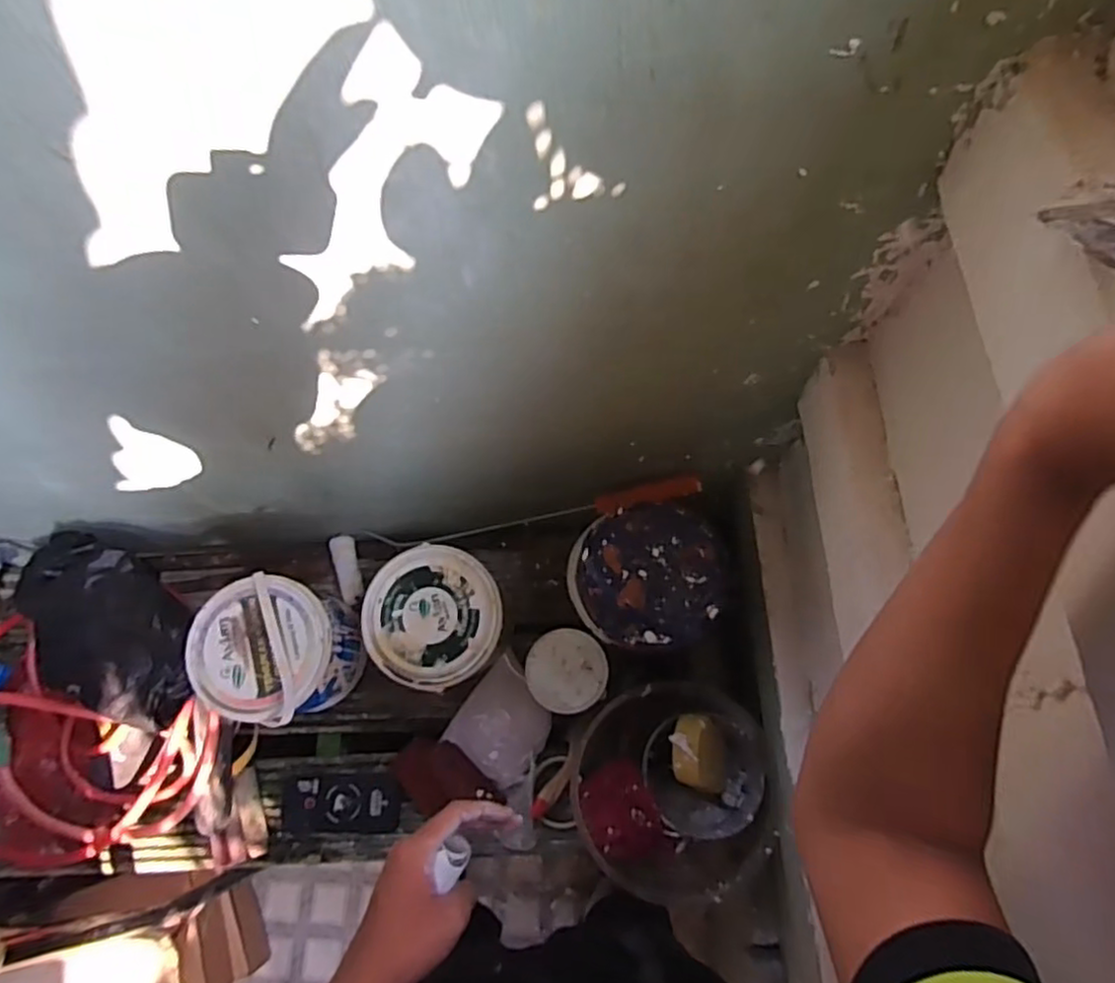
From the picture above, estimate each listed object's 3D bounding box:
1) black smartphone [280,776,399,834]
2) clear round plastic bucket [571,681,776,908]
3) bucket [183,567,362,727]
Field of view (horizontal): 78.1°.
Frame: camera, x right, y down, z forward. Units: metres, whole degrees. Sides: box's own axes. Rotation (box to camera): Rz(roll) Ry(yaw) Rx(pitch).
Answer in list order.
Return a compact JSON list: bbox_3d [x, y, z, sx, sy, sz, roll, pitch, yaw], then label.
[{"bbox_3d":[-0.314,0.453,0.997,0.168,0.014,0.073,2,70,2],"label":"black smartphone"},{"bbox_3d":[0.145,0.374,0.886,0.233,0.181,0.237,13,71,6],"label":"clear round plastic bucket"},{"bbox_3d":[-0.386,0.222,0.951,0.169,0.220,0.174,0,70,1],"label":"bucket"}]

